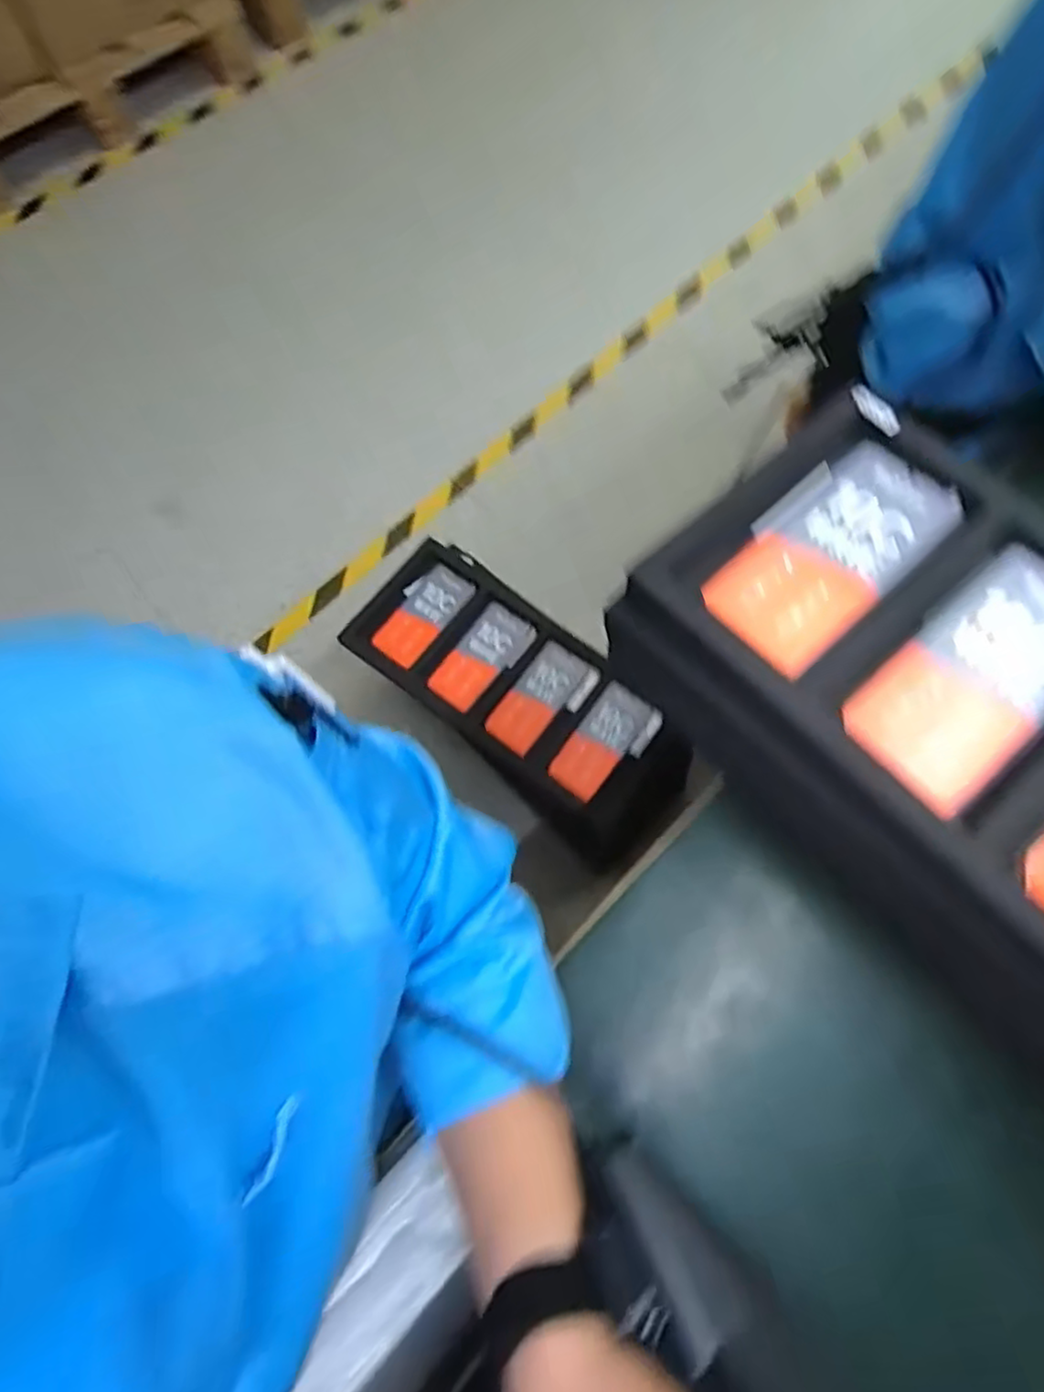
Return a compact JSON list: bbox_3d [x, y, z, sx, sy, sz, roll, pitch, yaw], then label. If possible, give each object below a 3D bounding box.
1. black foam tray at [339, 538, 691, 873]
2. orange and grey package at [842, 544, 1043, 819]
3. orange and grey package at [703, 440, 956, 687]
[{"bbox_3d":[-0.003,-0.005,1.020,0.535,0.047,0.234,40,75,11],"label":"black foam tray"},{"bbox_3d":[0.271,-0.015,0.397,0.172,0.013,0.080,-39,77,-13],"label":"orange and grey package"},{"bbox_3d":[0.196,-0.094,0.436,0.170,0.017,0.088,-40,77,-13],"label":"orange and grey package"}]

